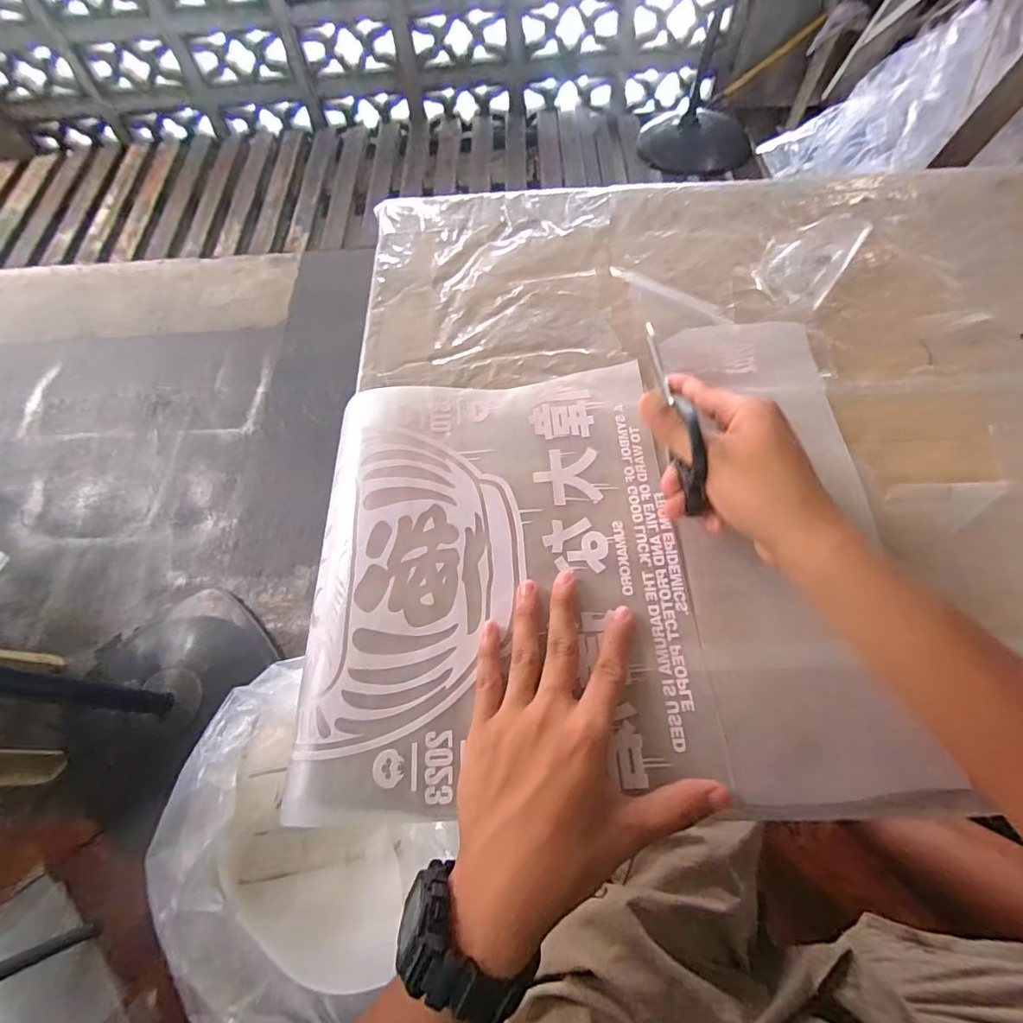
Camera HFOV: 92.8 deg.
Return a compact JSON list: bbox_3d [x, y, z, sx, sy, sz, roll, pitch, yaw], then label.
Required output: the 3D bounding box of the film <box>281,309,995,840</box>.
[{"bbox_3d":[0.052,0.016,0.334,0.378,0.021,0.328,-3,65,3],"label":"film"}]

